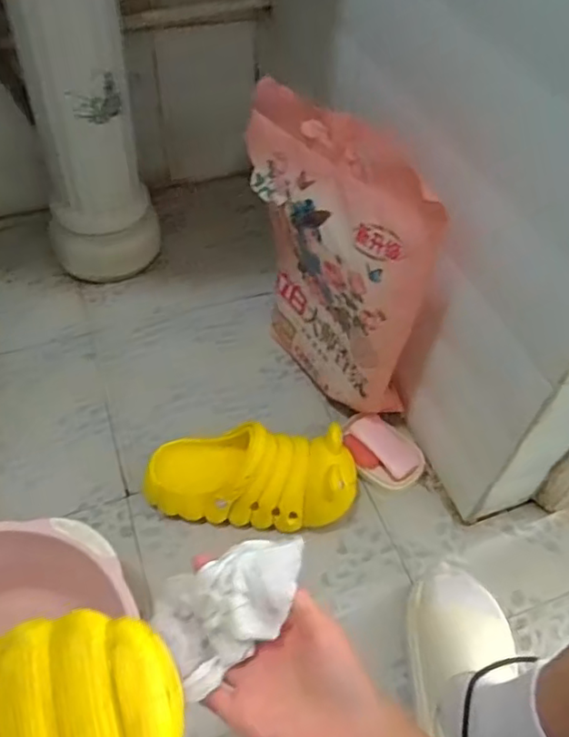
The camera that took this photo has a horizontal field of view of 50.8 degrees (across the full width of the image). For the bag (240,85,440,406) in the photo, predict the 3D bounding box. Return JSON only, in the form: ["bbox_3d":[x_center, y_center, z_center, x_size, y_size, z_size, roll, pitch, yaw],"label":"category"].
[{"bbox_3d":[0.056,-0.128,0.754,0.070,0.380,0.299,-30,59,-23],"label":"bag"}]

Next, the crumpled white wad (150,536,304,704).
[{"bbox_3d":[-0.032,0.150,0.383,0.096,0.050,0.064,-23,56,-21],"label":"crumpled white wad"}]

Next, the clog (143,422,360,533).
[{"bbox_3d":[-0.044,0.142,0.751,0.261,0.110,0.106,0,52,-4],"label":"clog"}]

